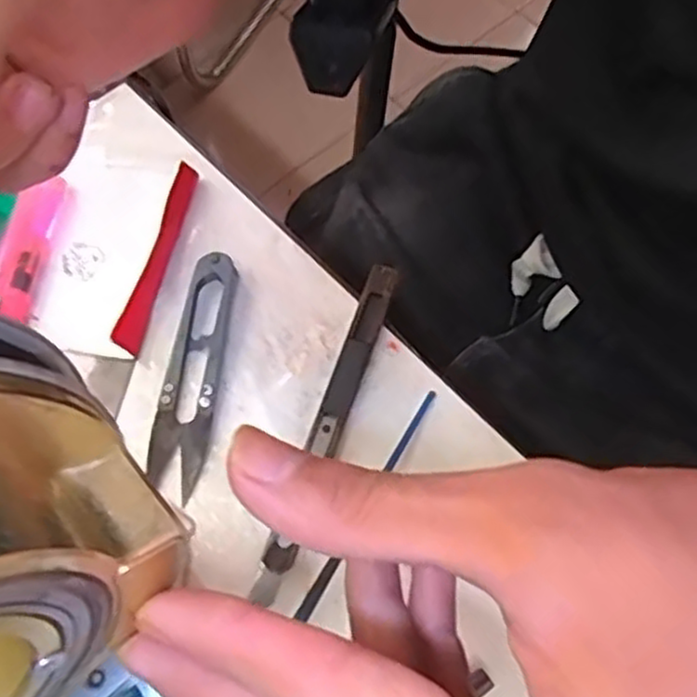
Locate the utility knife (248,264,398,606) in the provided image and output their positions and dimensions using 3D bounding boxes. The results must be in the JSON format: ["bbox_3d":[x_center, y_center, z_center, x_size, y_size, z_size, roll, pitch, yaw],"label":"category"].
[{"bbox_3d":[-0.007,0.027,0.282,0.012,0.010,0.137,16,66,11],"label":"utility knife"}]

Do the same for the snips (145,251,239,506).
[{"bbox_3d":[-0.062,0.007,0.297,0.023,0.009,0.098,4,64,5],"label":"snips"}]

